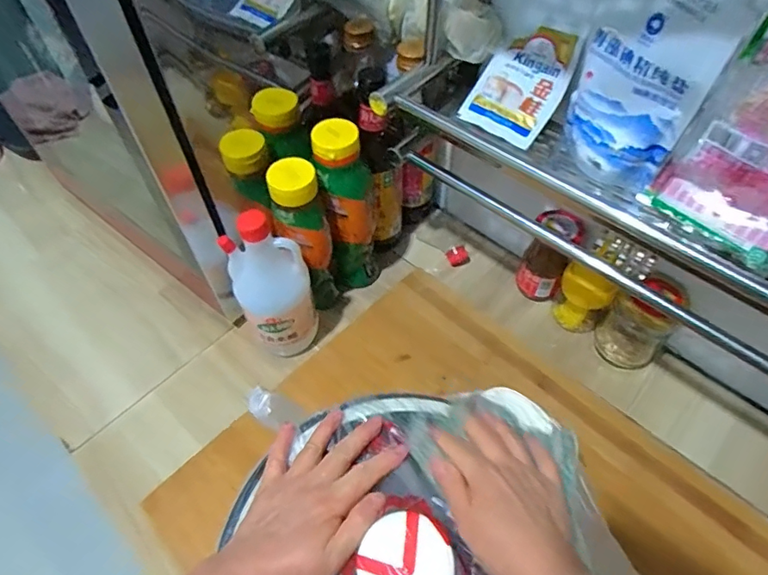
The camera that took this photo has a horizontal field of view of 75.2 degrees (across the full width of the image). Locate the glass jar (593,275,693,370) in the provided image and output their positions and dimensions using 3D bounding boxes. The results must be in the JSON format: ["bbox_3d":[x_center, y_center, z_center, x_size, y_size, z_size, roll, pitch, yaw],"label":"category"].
[{"bbox_3d":[0.308,0.042,0.596,0.062,0.128,0.073,-36,63,-22],"label":"glass jar"}]

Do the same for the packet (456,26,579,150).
[{"bbox_3d":[0.137,-0.209,0.509,0.087,0.026,0.112,34,95,22],"label":"packet"}]

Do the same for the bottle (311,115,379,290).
[{"bbox_3d":[-0.044,-0.091,0.623,0.065,0.232,0.067,-6,56,-3],"label":"bottle"}]

